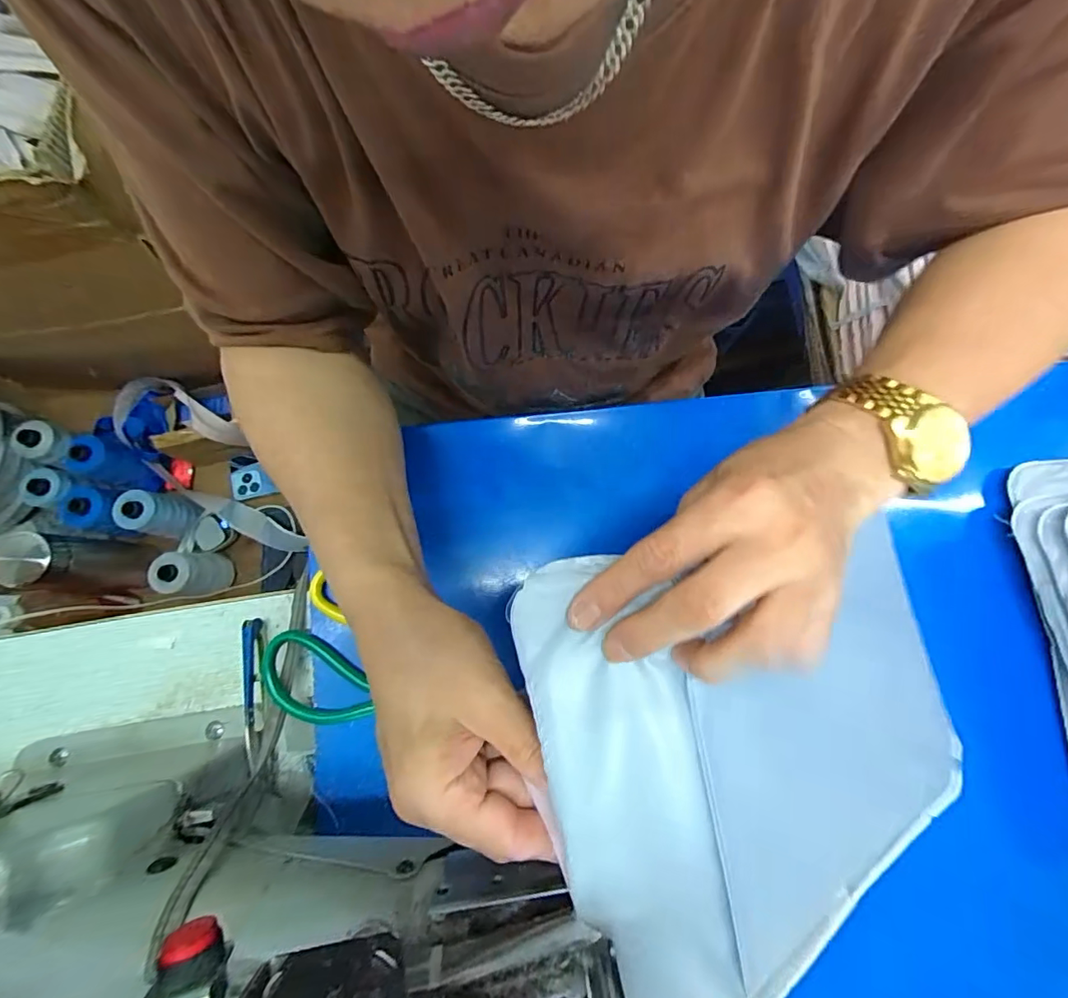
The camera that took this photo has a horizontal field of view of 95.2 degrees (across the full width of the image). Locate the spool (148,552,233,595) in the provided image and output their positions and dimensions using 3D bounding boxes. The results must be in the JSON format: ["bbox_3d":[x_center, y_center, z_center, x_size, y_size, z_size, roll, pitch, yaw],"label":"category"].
[{"bbox_3d":[-0.511,0.110,0.731,0.057,0.108,0.064,-2,79,0],"label":"spool"}]

